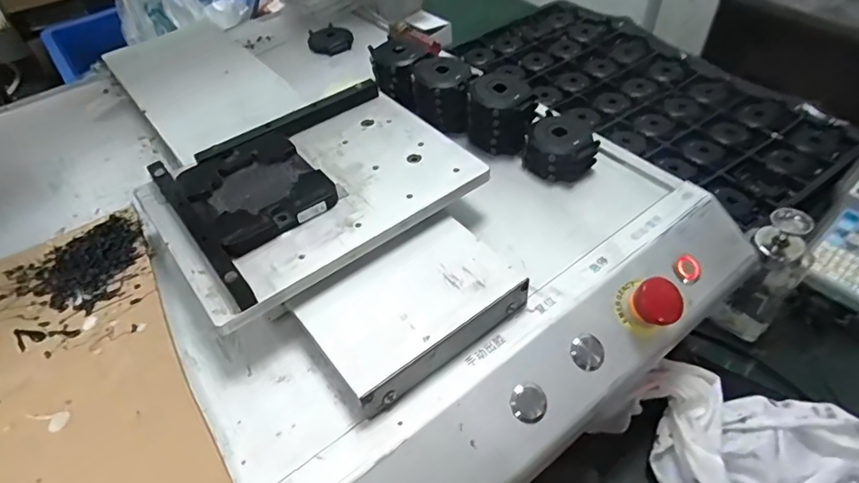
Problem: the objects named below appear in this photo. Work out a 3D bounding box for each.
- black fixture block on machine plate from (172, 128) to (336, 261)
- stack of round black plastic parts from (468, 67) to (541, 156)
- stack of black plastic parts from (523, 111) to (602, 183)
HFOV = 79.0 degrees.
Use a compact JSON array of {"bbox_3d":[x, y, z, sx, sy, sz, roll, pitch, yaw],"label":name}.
[{"bbox_3d":[-0.114,-0.035,0.346,0.079,0.011,0.089,-32,53,-23],"label":"black fixture block on machine plate"},{"bbox_3d":[0.058,-0.104,0.424,0.057,0.050,0.053,3,48,6],"label":"stack of round black plastic parts"},{"bbox_3d":[0.102,-0.073,0.404,0.050,0.032,0.046,27,54,25],"label":"stack of black plastic parts"}]

